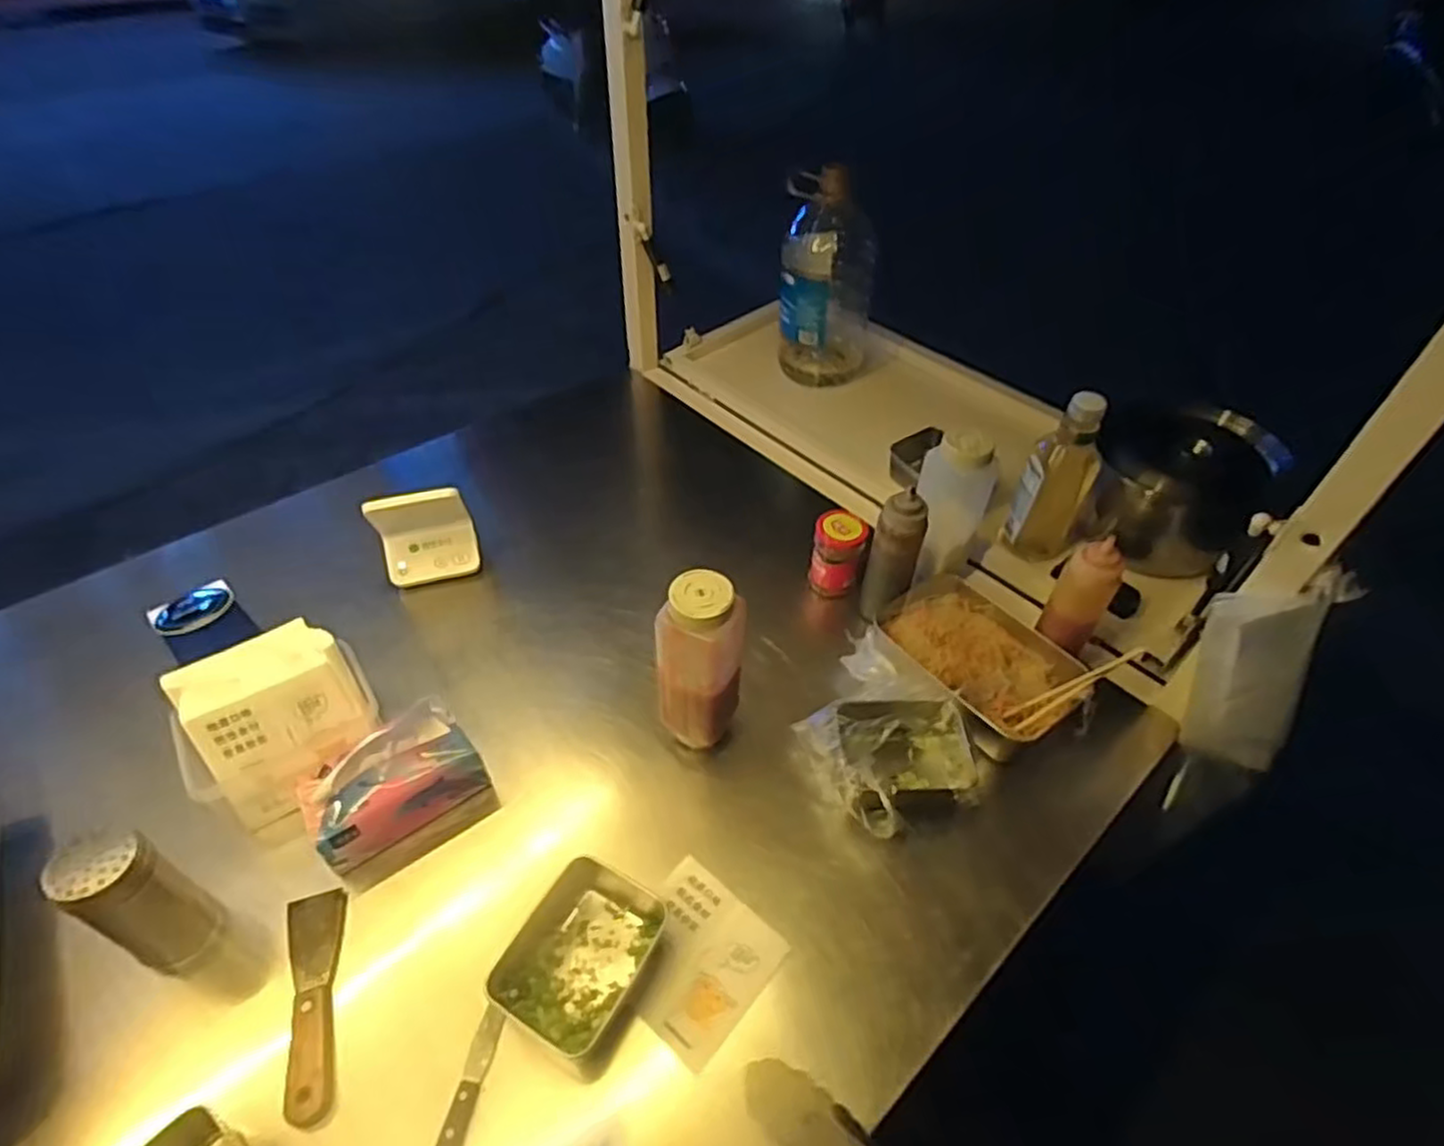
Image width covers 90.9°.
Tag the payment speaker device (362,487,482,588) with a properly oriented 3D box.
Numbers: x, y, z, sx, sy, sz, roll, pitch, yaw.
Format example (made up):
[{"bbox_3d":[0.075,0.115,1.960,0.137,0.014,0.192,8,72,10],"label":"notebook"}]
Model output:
[{"bbox_3d":[-0.382,-0.054,0.913,0.115,0.128,0.062,-14,47,-14],"label":"payment speaker device"}]

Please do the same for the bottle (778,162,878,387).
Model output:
[{"bbox_3d":[0.185,-0.509,1.222,0.151,0.331,0.155,12,45,9],"label":"bottle"}]

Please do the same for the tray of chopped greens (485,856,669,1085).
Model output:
[{"bbox_3d":[-0.121,0.341,0.626,0.110,0.066,0.138,23,49,21],"label":"tray of chopped greens"}]

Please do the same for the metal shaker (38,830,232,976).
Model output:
[{"bbox_3d":[-0.475,0.268,0.583,0.052,0.148,0.060,19,48,17],"label":"metal shaker"}]

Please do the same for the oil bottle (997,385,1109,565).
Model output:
[{"bbox_3d":[0.443,-0.126,0.927,0.081,0.234,0.070,27,51,24],"label":"oil bottle"}]

